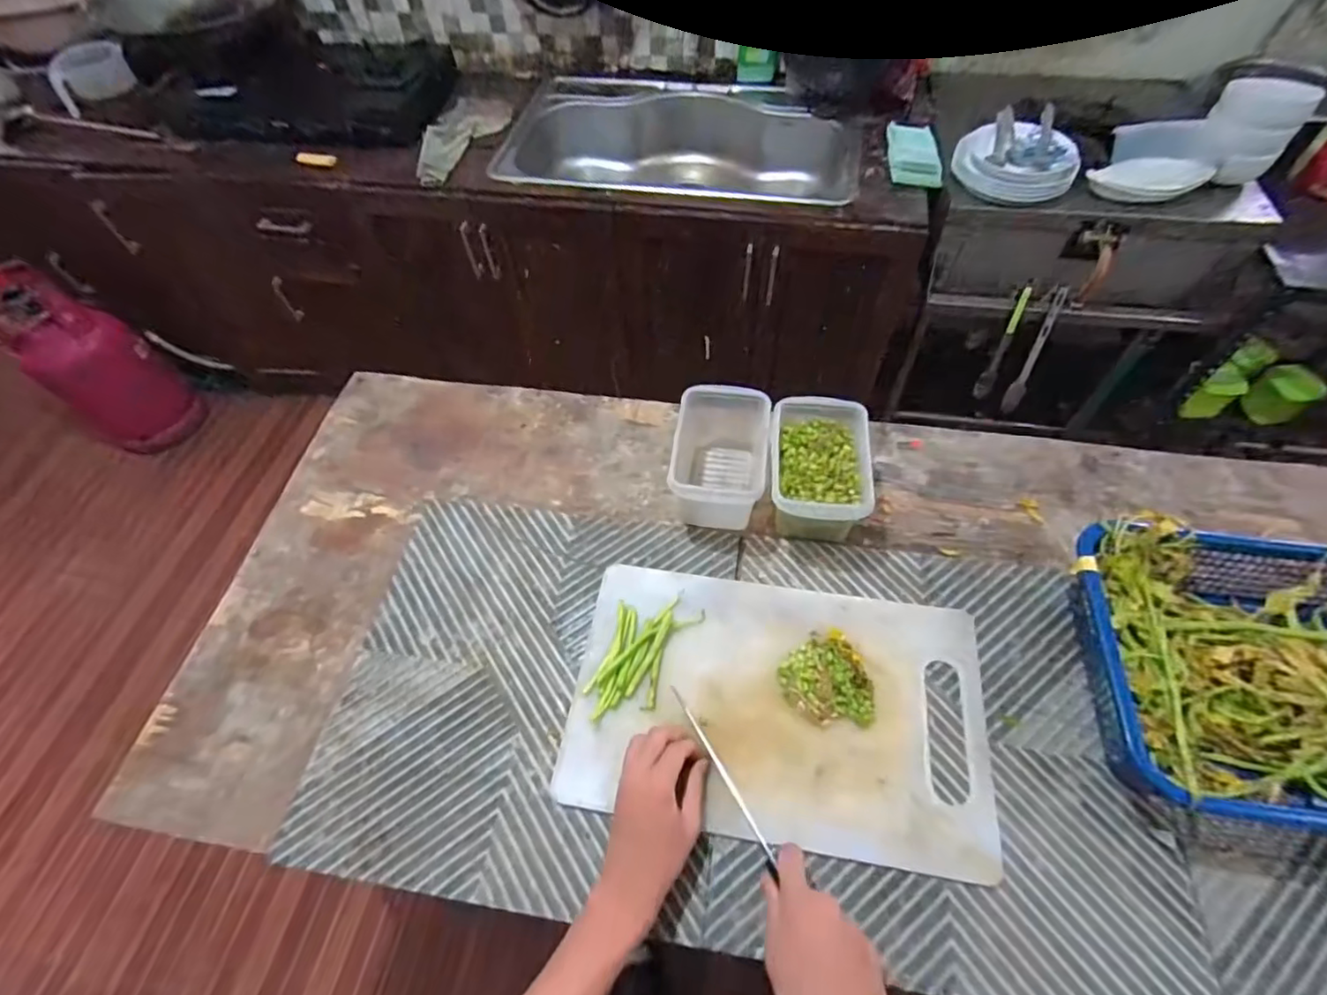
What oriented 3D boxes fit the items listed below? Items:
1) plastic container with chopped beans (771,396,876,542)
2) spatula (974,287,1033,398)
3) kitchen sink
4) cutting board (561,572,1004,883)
[{"bbox_3d":[0.174,-0.027,0.691,0.102,0.091,0.157,4,56,6],"label":"plastic container with chopped beans"},{"bbox_3d":[0.740,-0.331,1.303,0.034,0.249,0.010,21,39,17],"label":"spatula"},{"bbox_3d":[0.050,-0.828,1.520,0.823,0.225,0.494,12,57,11],"label":"kitchen sink"},{"bbox_3d":[0.110,0.200,0.590,0.393,0.017,0.243,7,59,8],"label":"cutting board"}]

